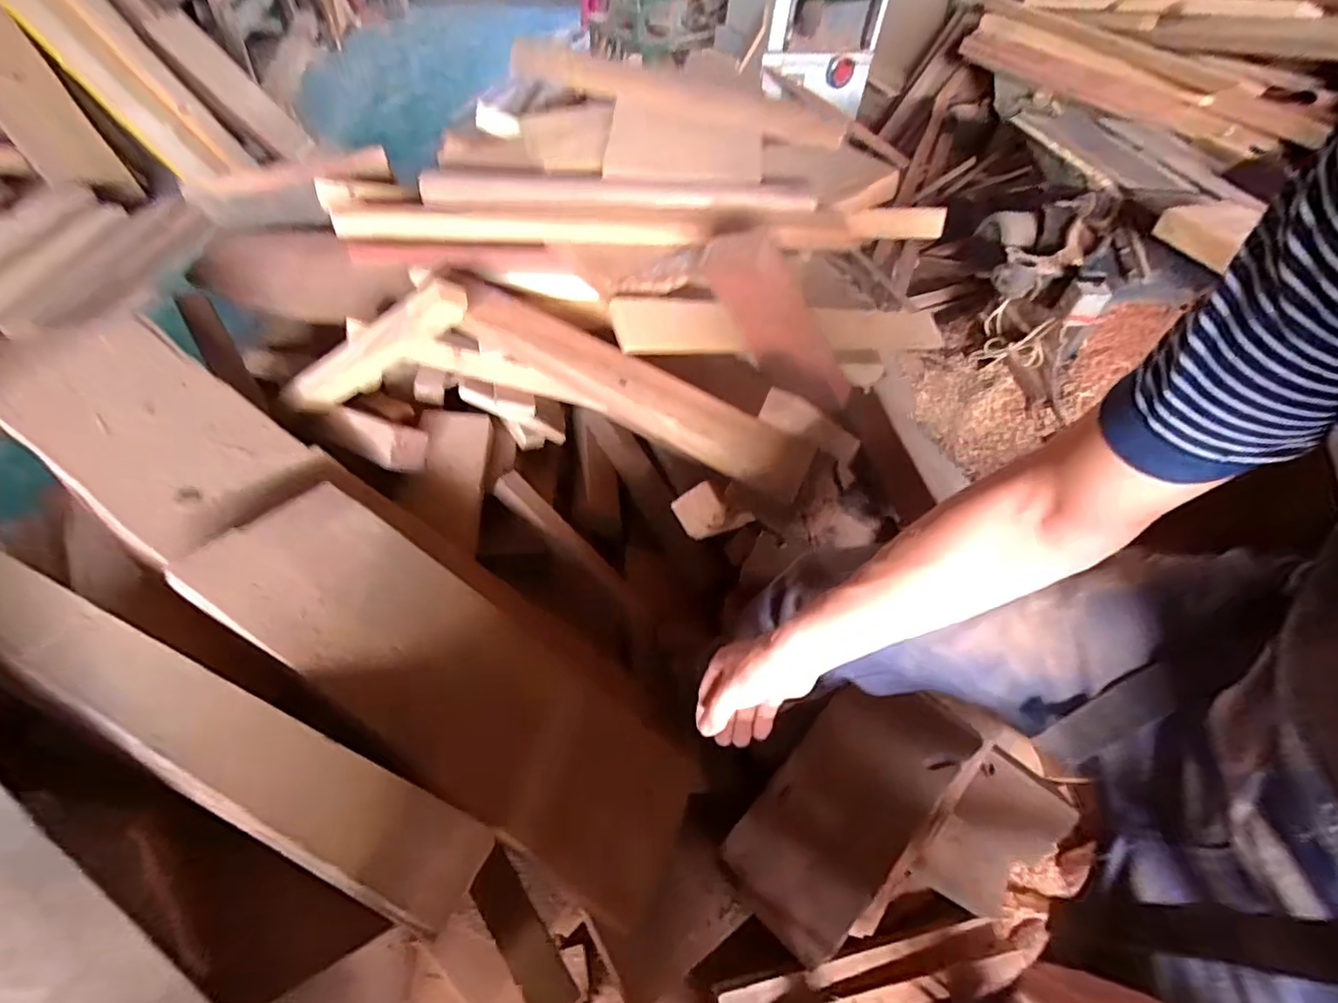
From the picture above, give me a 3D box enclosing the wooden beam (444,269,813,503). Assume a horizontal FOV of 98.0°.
[{"bbox_3d":[-0.101,-0.203,0.959,0.728,0.100,0.086,31,53,19],"label":"wooden beam"}]

